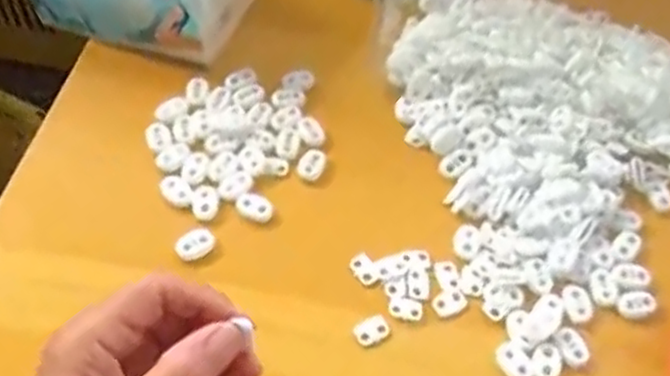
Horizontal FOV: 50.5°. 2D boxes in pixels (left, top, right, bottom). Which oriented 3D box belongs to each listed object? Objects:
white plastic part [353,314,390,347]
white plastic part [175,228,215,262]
[{"bbox_3d":[0.020,0.078,0.389,0.019,0.004,0.014,-23,62,-18],"label":"white plastic part"},{"bbox_3d":[-0.081,0.033,0.411,0.023,0.005,0.015,-34,65,-23],"label":"white plastic part"}]

